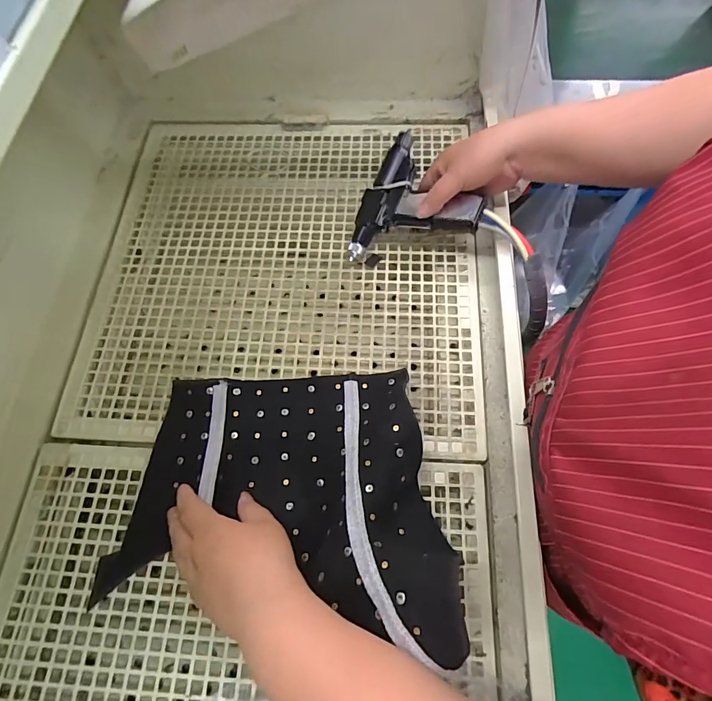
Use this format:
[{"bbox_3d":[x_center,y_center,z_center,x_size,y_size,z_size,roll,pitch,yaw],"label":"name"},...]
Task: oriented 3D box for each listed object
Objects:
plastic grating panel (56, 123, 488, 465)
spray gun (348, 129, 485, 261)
[{"bbox_3d":[-0.088,-0.110,0.492,0.451,0.015,0.438,2,69,4],"label":"plastic grating panel"},{"bbox_3d":[0.062,-0.175,0.464,0.143,0.040,0.123,-6,85,16],"label":"spray gun"}]

